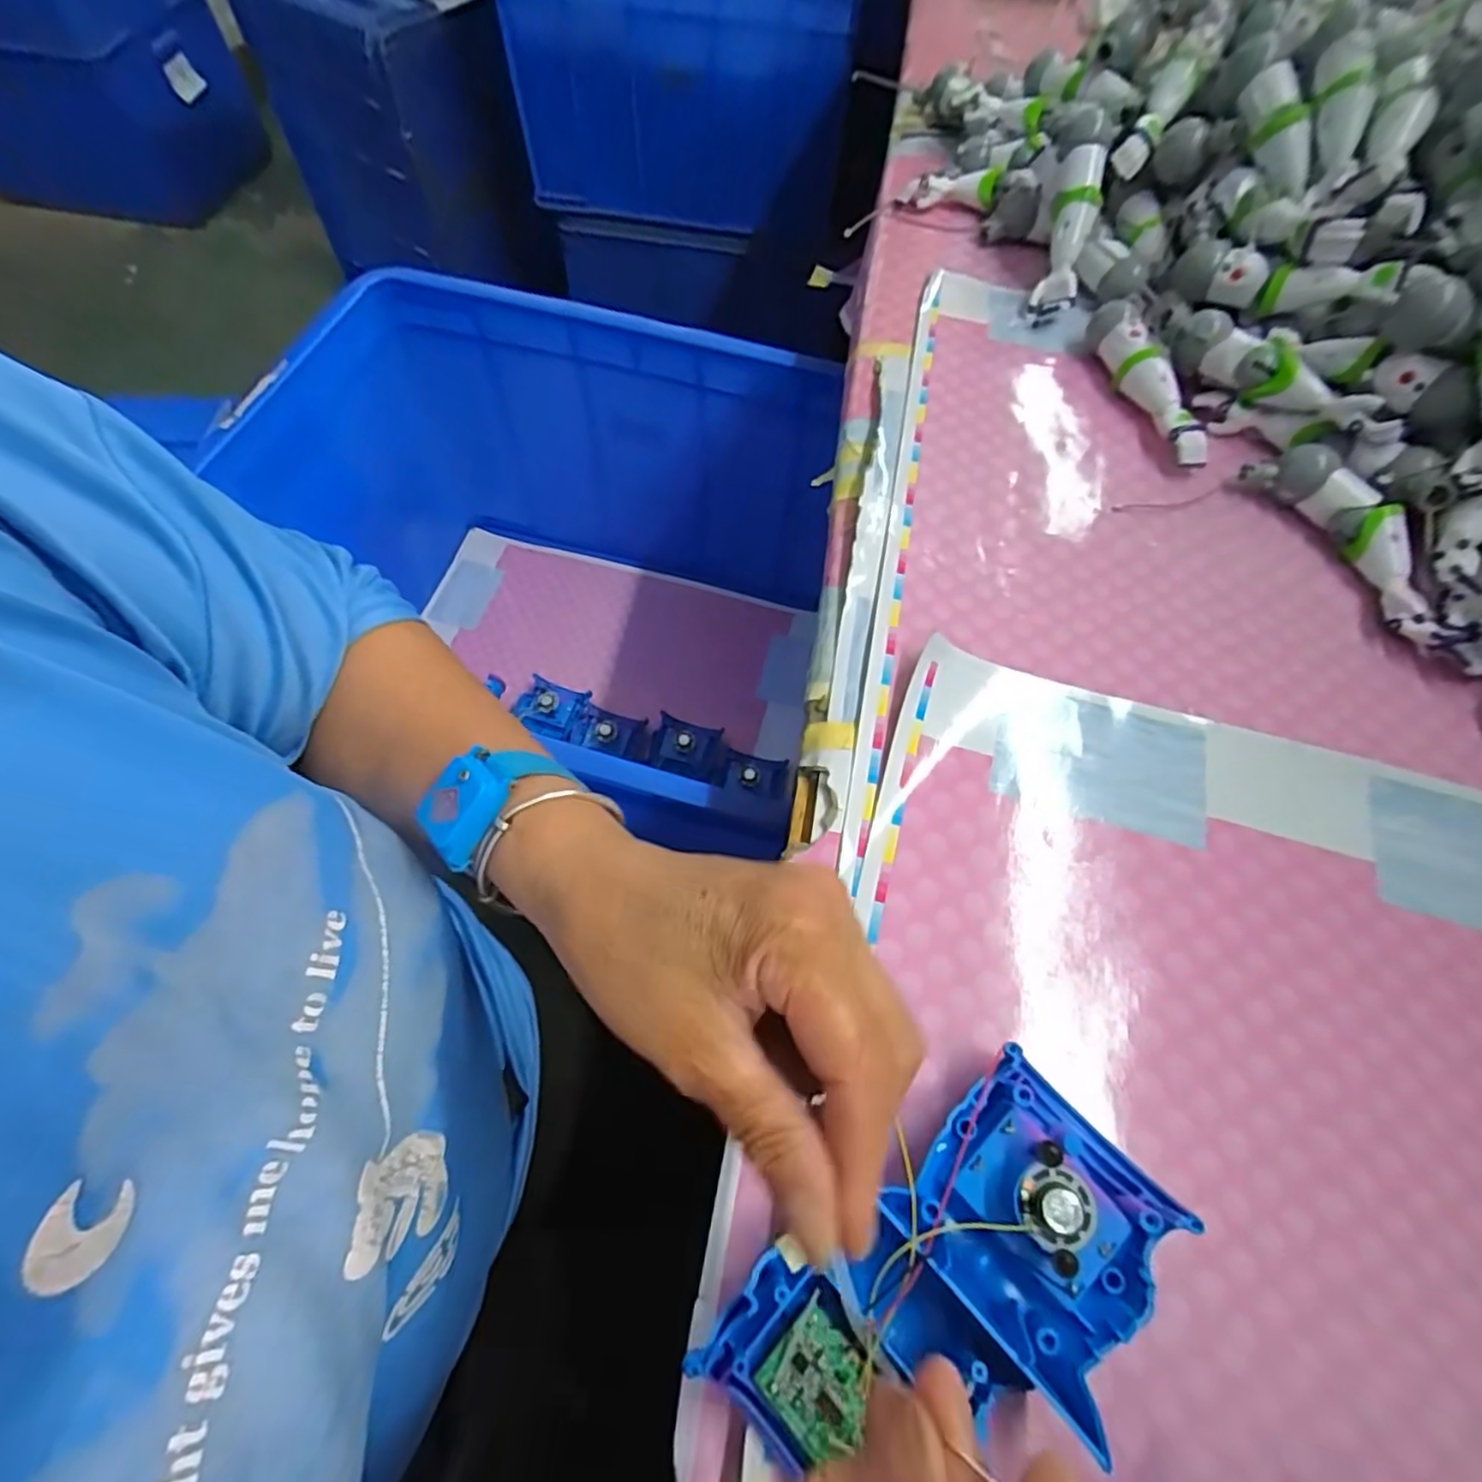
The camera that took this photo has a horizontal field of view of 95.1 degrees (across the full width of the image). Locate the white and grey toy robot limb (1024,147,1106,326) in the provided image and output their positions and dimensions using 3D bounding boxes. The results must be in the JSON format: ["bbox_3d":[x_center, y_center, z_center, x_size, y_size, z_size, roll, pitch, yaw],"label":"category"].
[{"bbox_3d":[0.251,-0.386,0.521,0.032,0.039,0.125,14,98,5],"label":"white and grey toy robot limb"}]

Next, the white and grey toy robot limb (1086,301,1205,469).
[{"bbox_3d":[0.283,-0.251,0.474,0.029,0.034,0.144,-11,65,-7],"label":"white and grey toy robot limb"}]

